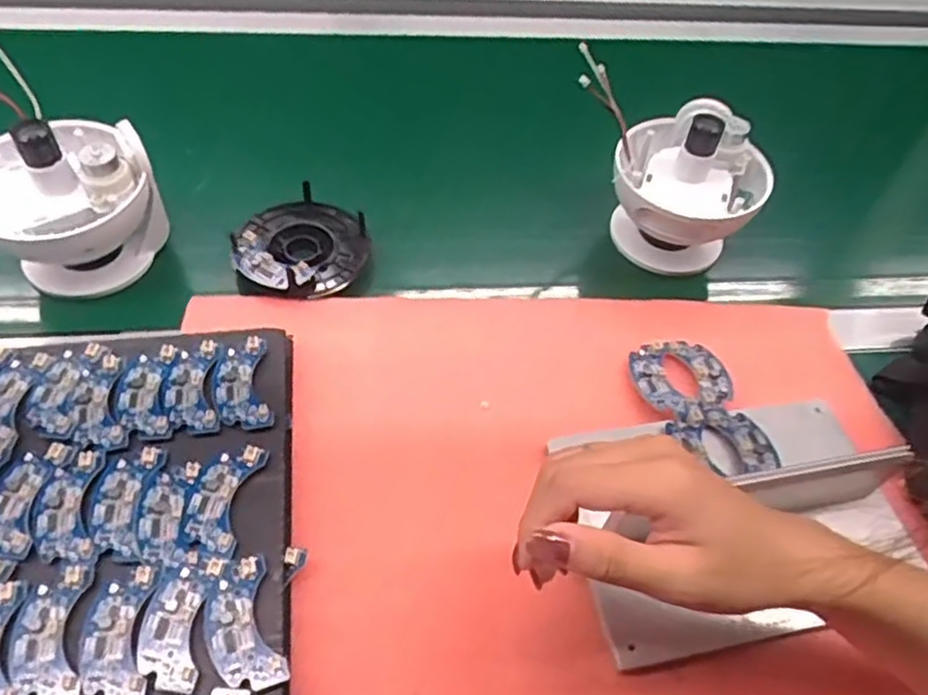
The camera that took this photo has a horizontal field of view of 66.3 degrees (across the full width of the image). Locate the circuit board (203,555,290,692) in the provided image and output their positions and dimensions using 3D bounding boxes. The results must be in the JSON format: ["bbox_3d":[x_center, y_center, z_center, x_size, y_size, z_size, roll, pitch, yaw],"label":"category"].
[{"bbox_3d":[-0.111,0.138,0.353,0.033,0.005,0.062,-13,59,-17],"label":"circuit board"}]

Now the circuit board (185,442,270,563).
[{"bbox_3d":[-0.134,0.081,0.392,0.032,0.007,0.063,10,55,-2],"label":"circuit board"}]

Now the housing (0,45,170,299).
[{"bbox_3d":[-0.287,-0.116,0.497,0.127,0.158,0.109,40,59,18],"label":"housing"}]

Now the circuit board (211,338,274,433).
[{"bbox_3d":[-0.137,0.023,0.438,0.033,0.012,0.063,-8,58,-14],"label":"circuit board"}]

